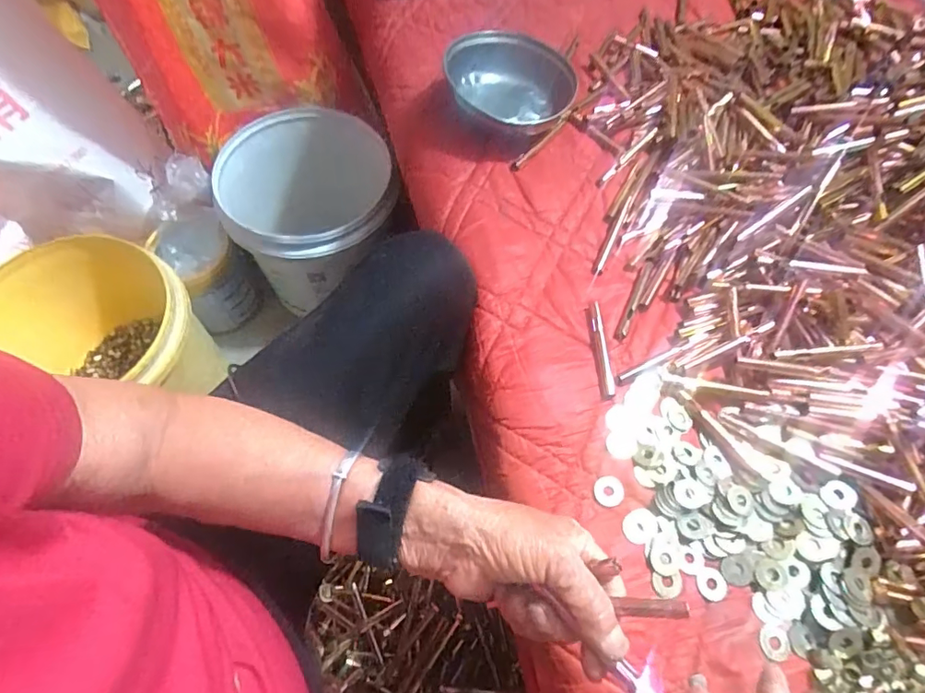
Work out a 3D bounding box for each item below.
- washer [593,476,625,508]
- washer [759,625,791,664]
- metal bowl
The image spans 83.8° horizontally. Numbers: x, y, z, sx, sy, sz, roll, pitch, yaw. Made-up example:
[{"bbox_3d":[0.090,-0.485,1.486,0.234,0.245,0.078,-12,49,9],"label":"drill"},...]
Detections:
[{"bbox_3d":[0.114,0.112,0.398,0.023,0.004,0.023,0,64,0],"label":"washer"},{"bbox_3d":[0.215,0.205,0.355,0.019,0.004,0.022,-11,64,-5],"label":"washer"},{"bbox_3d":[0.058,-0.282,0.564,0.143,0.048,0.144,-27,67,-12],"label":"metal bowl"}]

